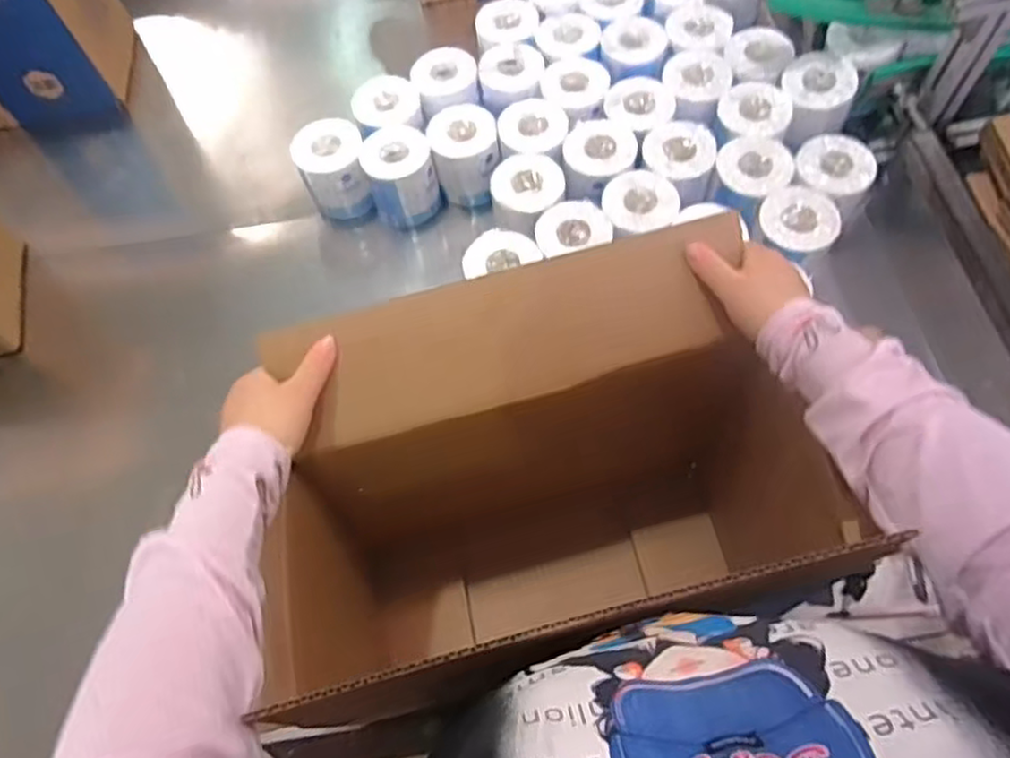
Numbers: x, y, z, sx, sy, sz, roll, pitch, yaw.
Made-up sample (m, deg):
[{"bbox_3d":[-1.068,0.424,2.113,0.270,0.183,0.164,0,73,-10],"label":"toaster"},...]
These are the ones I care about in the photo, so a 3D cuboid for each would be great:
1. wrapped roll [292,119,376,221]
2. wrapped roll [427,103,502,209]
[{"bbox_3d":[-0.257,-0.312,1.072,0.106,0.113,0.106,-17,65,-5],"label":"wrapped roll"},{"bbox_3d":[-0.058,-0.332,1.061,0.096,0.125,0.089,-1,64,3],"label":"wrapped roll"}]

